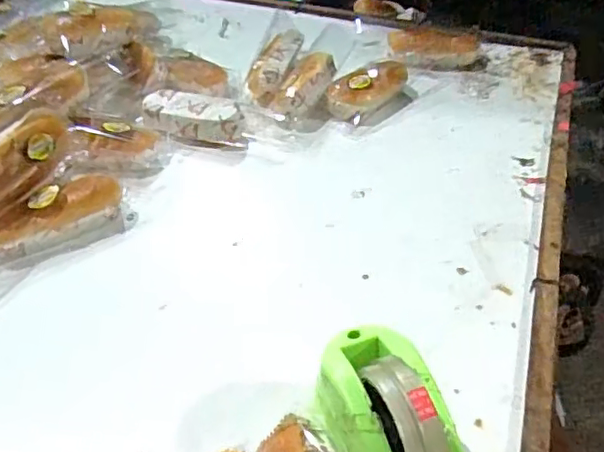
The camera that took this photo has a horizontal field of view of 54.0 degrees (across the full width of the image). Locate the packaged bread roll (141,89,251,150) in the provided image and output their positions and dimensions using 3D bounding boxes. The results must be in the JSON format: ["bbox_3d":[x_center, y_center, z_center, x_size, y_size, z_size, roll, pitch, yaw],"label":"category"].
[{"bbox_3d":[-0.146,-0.143,0.794,0.152,0.043,0.071,17,45,17],"label":"packaged bread roll"}]

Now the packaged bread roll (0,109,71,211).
[{"bbox_3d":[-0.318,-0.053,0.627,0.059,0.068,0.183,33,72,30],"label":"packaged bread roll"}]

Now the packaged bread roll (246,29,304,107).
[{"bbox_3d":[-0.042,-0.239,0.901,0.060,0.053,0.175,9,43,8],"label":"packaged bread roll"}]

